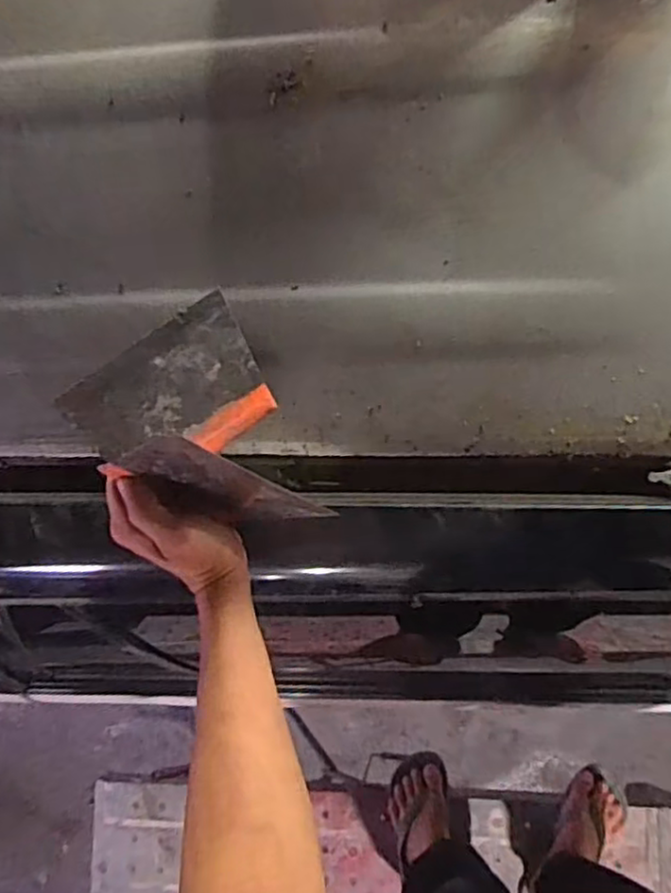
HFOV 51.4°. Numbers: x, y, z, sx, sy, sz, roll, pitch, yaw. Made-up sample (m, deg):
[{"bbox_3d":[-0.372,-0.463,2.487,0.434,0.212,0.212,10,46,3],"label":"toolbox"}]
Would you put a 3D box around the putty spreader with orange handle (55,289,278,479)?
[{"bbox_3d":[-0.117,-0.036,0.504,0.135,0.006,0.098,-35,83,-8],"label":"putty spreader with orange handle"}]

